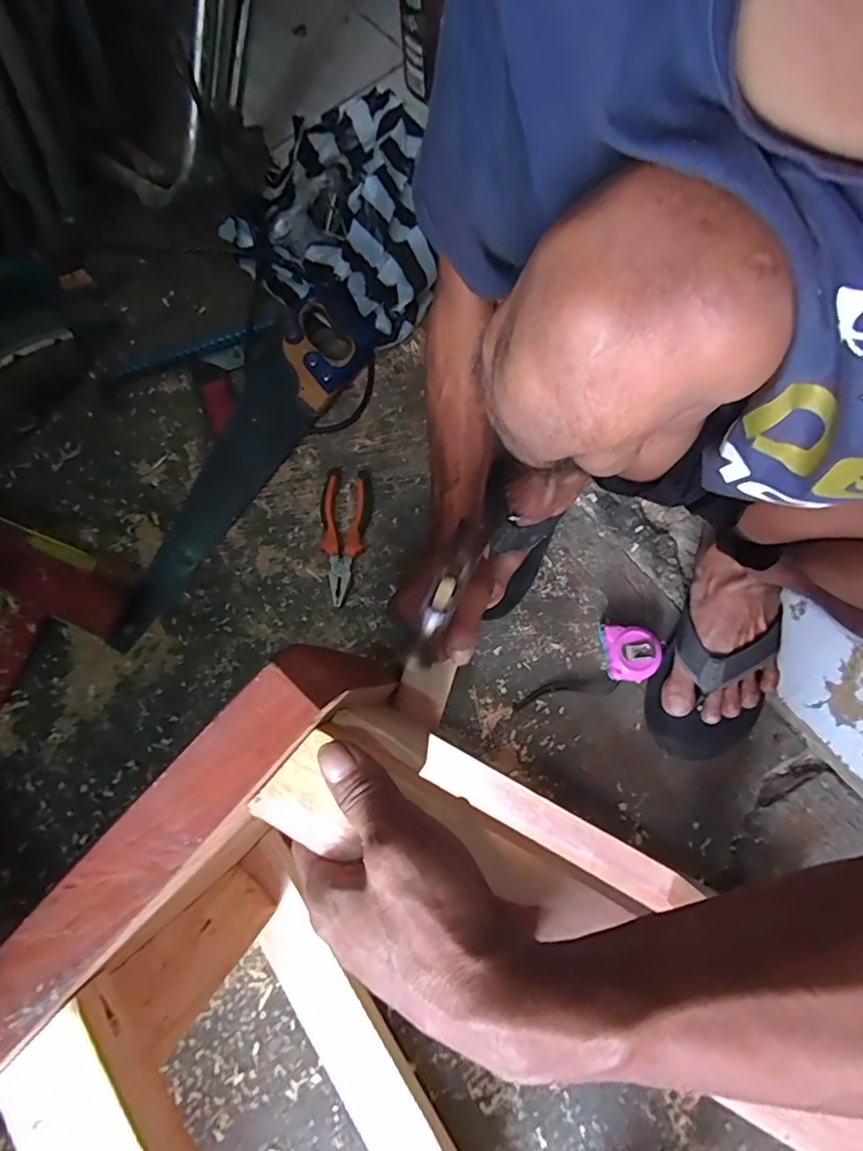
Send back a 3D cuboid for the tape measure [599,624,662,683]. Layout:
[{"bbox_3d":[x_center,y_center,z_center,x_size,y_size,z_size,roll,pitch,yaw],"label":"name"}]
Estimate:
[{"bbox_3d":[0.217,0.086,0.589,0.058,0.038,0.059,4,77,0],"label":"tape measure"}]

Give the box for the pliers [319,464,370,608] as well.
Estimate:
[{"bbox_3d":[-0.105,-0.049,0.625,0.054,0.023,0.163,5,77,1],"label":"pliers"}]

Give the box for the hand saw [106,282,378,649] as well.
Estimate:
[{"bbox_3d":[-0.241,-0.146,0.639,0.104,0.035,0.477,35,79,7],"label":"hand saw"}]

